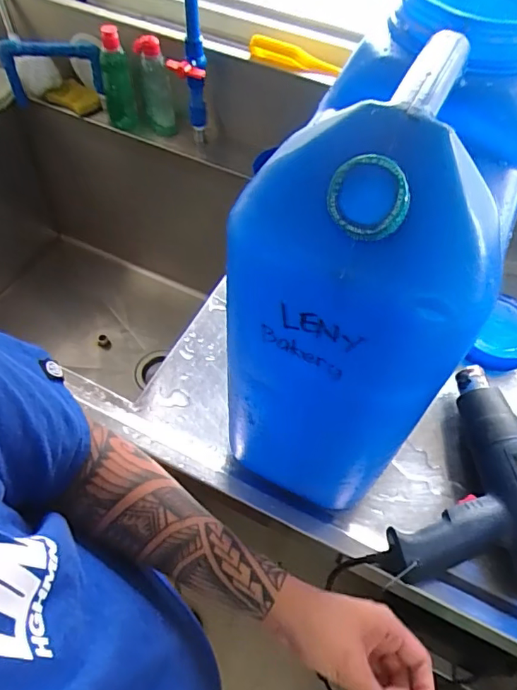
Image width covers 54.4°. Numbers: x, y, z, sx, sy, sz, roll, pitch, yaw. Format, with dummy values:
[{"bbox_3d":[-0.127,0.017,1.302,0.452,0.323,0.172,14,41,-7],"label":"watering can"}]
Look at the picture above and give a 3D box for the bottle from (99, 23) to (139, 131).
[{"bbox_3d":[-0.259,-0.482,0.918,0.053,0.181,0.045,-14,58,-12],"label":"bottle"}]

